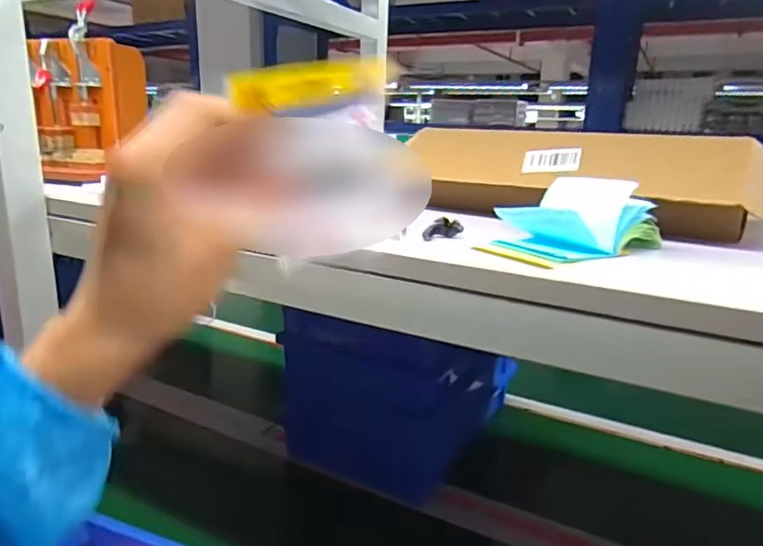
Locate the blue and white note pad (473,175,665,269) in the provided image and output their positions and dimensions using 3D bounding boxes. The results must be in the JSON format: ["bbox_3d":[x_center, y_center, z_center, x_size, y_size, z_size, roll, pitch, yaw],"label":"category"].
[{"bbox_3d":[0.146,-0.043,0.419,0.124,0.055,0.077,-9,19,-34],"label":"blue and white note pad"}]

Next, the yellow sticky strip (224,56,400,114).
[{"bbox_3d":[-0.032,-0.102,0.289,0.095,0.021,0.008,-17,21,-20],"label":"yellow sticky strip"}]

